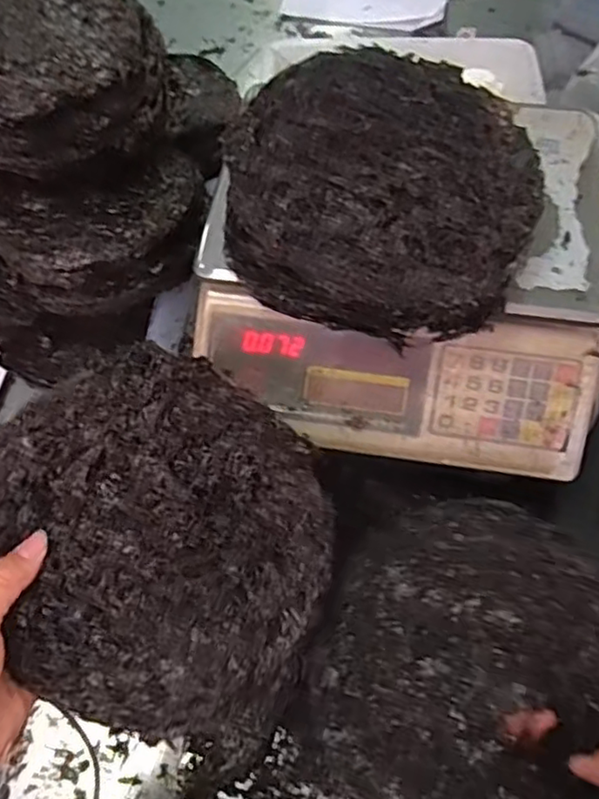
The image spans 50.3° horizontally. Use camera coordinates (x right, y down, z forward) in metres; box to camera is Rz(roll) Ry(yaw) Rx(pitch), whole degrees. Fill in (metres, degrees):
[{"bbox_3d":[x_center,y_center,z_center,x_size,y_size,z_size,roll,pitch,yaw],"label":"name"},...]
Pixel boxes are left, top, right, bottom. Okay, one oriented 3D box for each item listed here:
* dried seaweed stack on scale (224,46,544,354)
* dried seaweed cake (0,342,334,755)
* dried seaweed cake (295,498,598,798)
[{"bbox_3d":[0.058,-0.141,0.450,0.199,0.086,0.190,11,65,7],"label":"dried seaweed stack on scale"},{"bbox_3d":[-0.081,0.075,0.368,0.200,0.021,0.196,25,67,-4],"label":"dried seaweed cake"},{"bbox_3d":[0.108,0.165,0.383,0.185,0.028,0.198,-1,64,1],"label":"dried seaweed cake"}]

